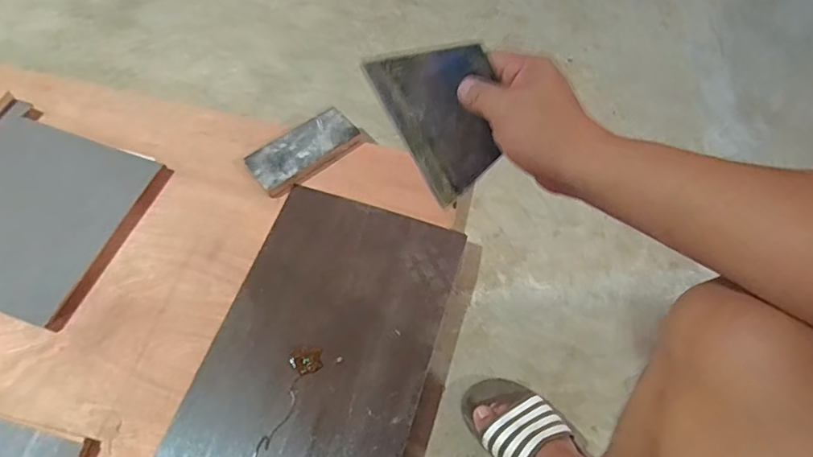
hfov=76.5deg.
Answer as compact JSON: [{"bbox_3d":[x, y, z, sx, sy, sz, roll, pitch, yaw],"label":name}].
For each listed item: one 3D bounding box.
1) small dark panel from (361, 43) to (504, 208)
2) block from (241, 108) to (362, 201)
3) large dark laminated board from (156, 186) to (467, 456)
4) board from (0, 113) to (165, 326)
[{"bbox_3d":[0.034,-0.093,0.422,0.093,0.128,0.004,-23,16,29],"label":"small dark panel"},{"bbox_3d":[-0.180,-0.137,0.918,0.195,0.031,0.100,-32,64,-20],"label":"block"},{"bbox_3d":[-0.141,0.226,0.710,0.300,0.029,0.624,16,61,7],"label":"large dark laminated board"},{"bbox_3d":[-0.611,-0.036,0.837,0.286,0.015,0.302,21,64,1],"label":"board"}]

